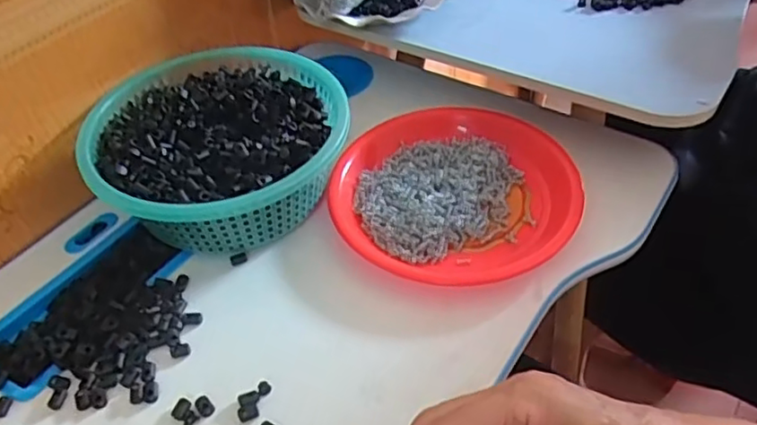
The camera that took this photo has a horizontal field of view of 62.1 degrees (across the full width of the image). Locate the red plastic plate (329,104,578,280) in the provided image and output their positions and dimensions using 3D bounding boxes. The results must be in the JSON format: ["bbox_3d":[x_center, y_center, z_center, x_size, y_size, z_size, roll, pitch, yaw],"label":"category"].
[{"bbox_3d":[0.069,-0.024,0.588,0.221,0.025,0.220,-3,46,3],"label":"red plastic plate"}]

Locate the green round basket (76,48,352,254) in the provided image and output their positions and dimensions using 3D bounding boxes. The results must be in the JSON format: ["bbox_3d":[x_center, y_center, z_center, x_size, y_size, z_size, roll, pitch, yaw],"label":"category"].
[{"bbox_3d":[-0.155,-0.061,0.603,0.218,0.080,0.235,-3,46,3],"label":"green round basket"}]

